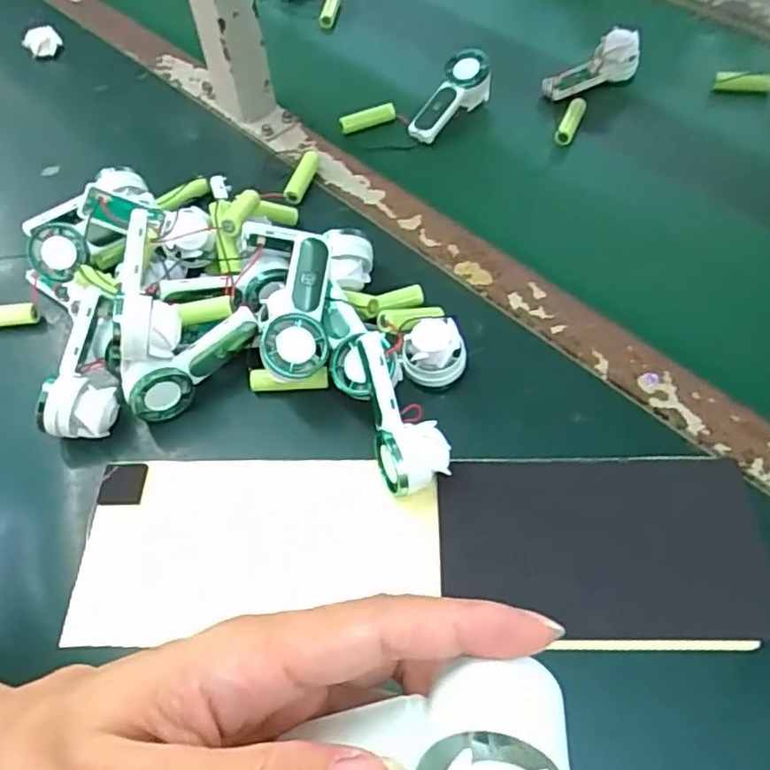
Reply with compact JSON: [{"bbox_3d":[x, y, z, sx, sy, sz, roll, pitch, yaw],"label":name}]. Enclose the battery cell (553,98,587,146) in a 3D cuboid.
[{"bbox_3d":[0.165,-0.235,0.585,0.015,0.014,0.056,22,60,15],"label":"battery cell"}]

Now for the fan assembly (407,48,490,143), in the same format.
[{"bbox_3d":[0.059,-0.259,0.597,0.037,0.036,0.095,35,79,22],"label":"fan assembly"}]

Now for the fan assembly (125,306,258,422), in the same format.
[{"bbox_3d":[-0.126,-0.013,0.432,0.092,0.044,0.024,-33,62,-18],"label":"fan assembly"}]

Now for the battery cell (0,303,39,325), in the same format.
[{"bbox_3d":[-0.284,-0.051,0.485,0.057,0.013,0.011,-6,57,-2],"label":"battery cell"}]

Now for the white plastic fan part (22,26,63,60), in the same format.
[{"bbox_3d":[-0.366,-0.366,0.702,0.037,0.024,0.021,-31,61,-17],"label":"white plastic fan part"}]

